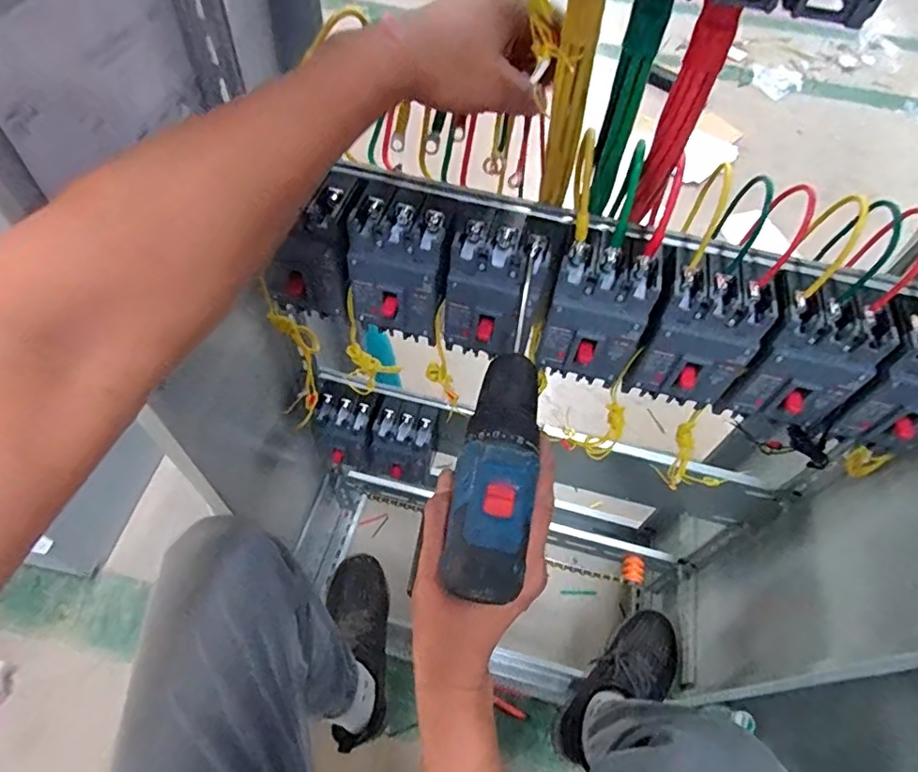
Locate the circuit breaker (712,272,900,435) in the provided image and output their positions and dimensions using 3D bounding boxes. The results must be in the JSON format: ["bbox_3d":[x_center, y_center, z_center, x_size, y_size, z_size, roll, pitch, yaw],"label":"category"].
[{"bbox_3d":[0.273,-0.020,0.441,0.083,0.104,0.068,19,57,7],"label":"circuit breaker"}]

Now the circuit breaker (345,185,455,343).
[{"bbox_3d":[-0.050,-0.099,0.472,0.080,0.107,0.077,10,56,2],"label":"circuit breaker"}]

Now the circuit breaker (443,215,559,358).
[{"bbox_3d":[0.030,-0.081,0.456,0.078,0.092,0.074,15,57,5],"label":"circuit breaker"}]

